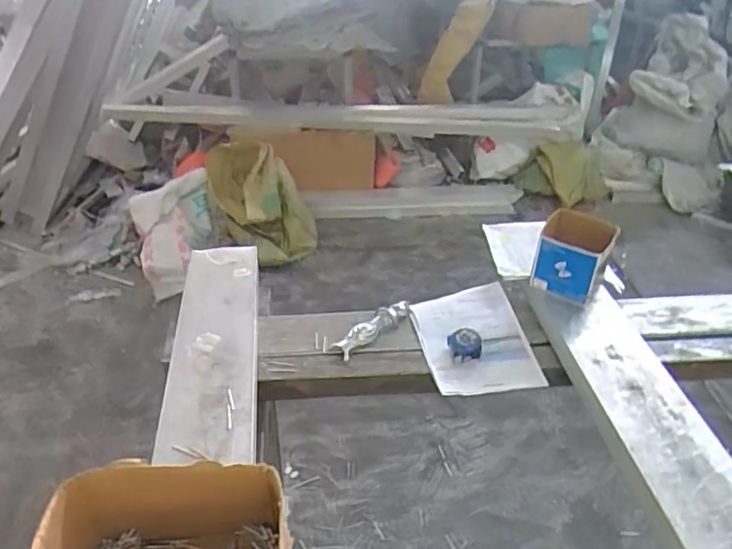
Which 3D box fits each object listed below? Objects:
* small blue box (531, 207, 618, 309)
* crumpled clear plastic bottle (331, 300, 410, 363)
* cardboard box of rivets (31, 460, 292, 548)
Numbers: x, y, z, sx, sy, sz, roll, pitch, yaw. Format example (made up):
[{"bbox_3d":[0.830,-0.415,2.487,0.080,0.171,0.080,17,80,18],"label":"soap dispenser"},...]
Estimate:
[{"bbox_3d":[0.428,-0.037,1.195,0.133,0.145,0.107,17,39,21],"label":"small blue box"},{"bbox_3d":[0.017,0.106,1.176,0.051,0.037,0.198,29,45,33],"label":"crumpled clear plastic bottle"},{"bbox_3d":[-0.220,0.327,0.661,0.261,0.150,0.153,-2,36,-3],"label":"cardboard box of rivets"}]

